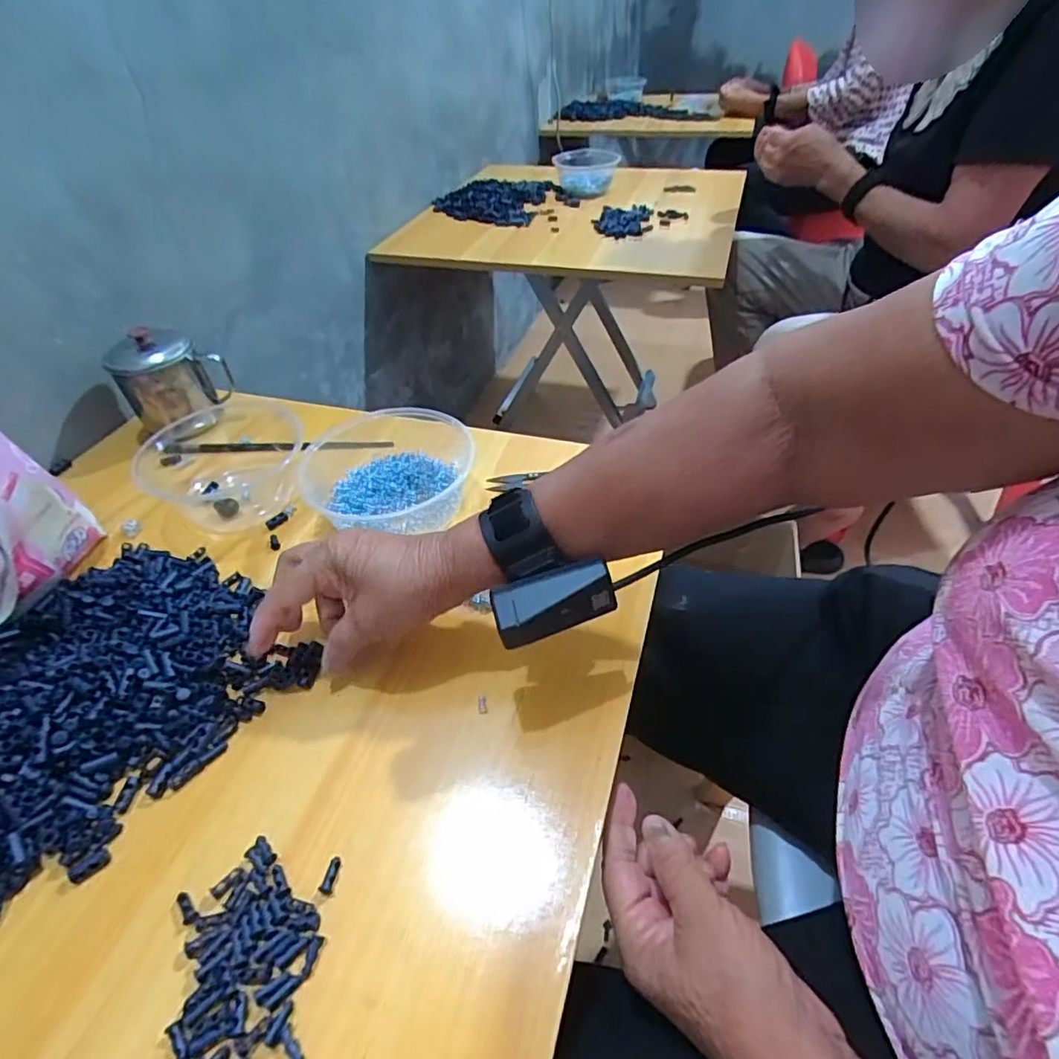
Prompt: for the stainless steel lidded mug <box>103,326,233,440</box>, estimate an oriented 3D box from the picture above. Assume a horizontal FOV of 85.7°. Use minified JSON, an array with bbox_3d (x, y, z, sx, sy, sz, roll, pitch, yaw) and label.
[{"bbox_3d":[-0.367,-0.150,0.583,0.068,0.094,0.068,7,45,11],"label":"stainless steel lidded mug"}]

